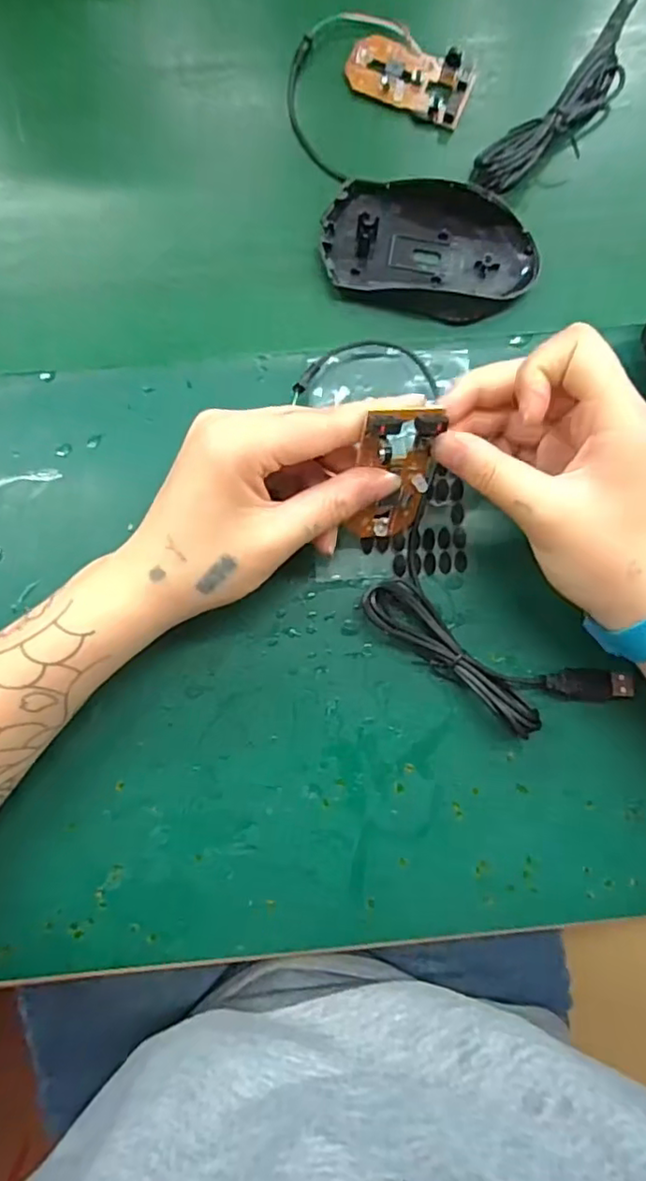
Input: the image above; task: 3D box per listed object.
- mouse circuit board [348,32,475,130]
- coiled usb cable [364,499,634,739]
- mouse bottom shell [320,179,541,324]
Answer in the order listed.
[{"bbox_3d":[0.048,-0.285,0.336,0.067,0.019,0.036,21,84,2],"label":"mouse circuit board"},{"bbox_3d":[0.083,0.025,0.300,0.134,0.019,0.058,40,85,4],"label":"coiled usb cable"},{"bbox_3d":[0.057,-0.184,0.328,0.112,0.015,0.063,7,84,0],"label":"mouse bottom shell"}]

